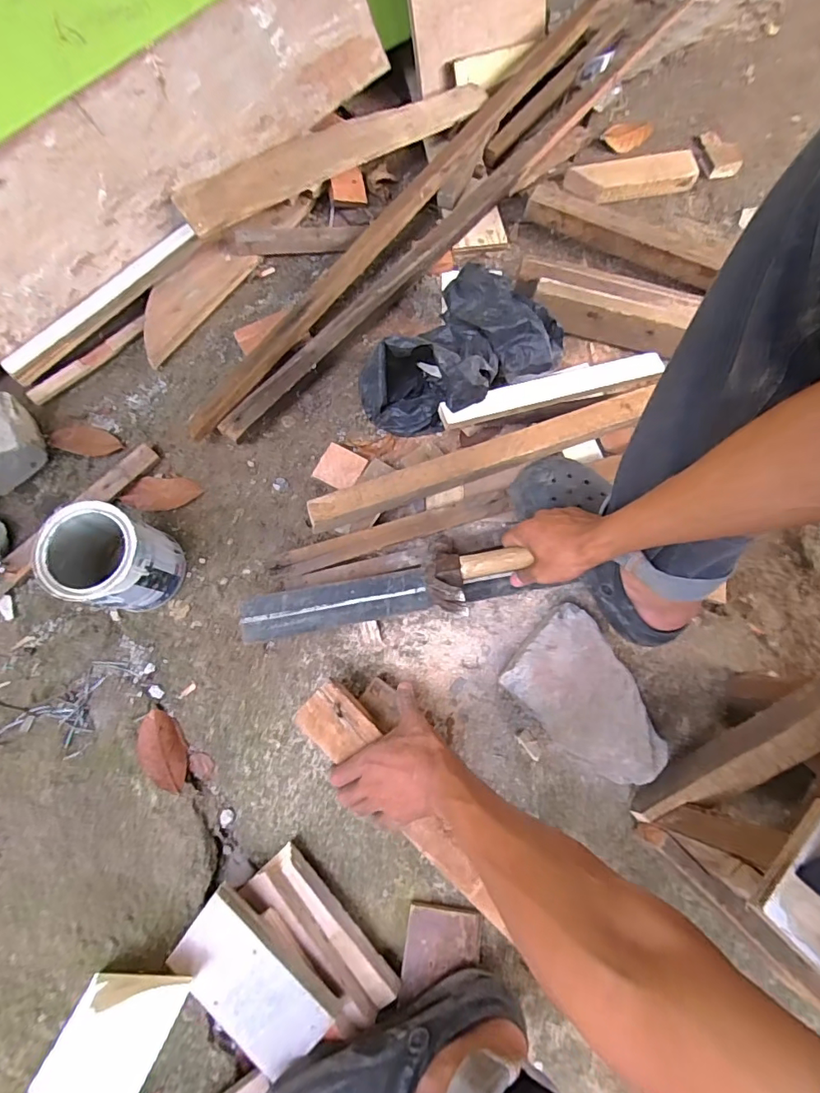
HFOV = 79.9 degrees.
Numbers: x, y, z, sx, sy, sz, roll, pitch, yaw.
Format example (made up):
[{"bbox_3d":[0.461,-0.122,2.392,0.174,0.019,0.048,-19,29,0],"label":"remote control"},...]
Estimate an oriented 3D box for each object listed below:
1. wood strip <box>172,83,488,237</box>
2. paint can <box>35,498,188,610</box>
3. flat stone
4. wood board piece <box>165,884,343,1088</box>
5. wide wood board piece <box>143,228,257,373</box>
[{"bbox_3d":[-0.111,-0.641,0.777,0.551,0.023,0.082,-35,92,-13],"label":"wood strip"},{"bbox_3d":[-0.351,0.019,0.587,0.110,0.128,0.105,0,74,-2],"label":"paint can"},{"bbox_3d":[0.214,0.191,0.601,0.133,0.075,0.203,-39,80,-14],"label":"flat stone"},{"bbox_3d":[-0.166,0.451,0.502,0.164,0.017,0.106,38,96,14],"label":"wood board piece"},{"bbox_3d":[-0.335,-0.379,0.736,0.079,0.019,0.225,35,74,-7],"label":"wide wood board piece"}]

